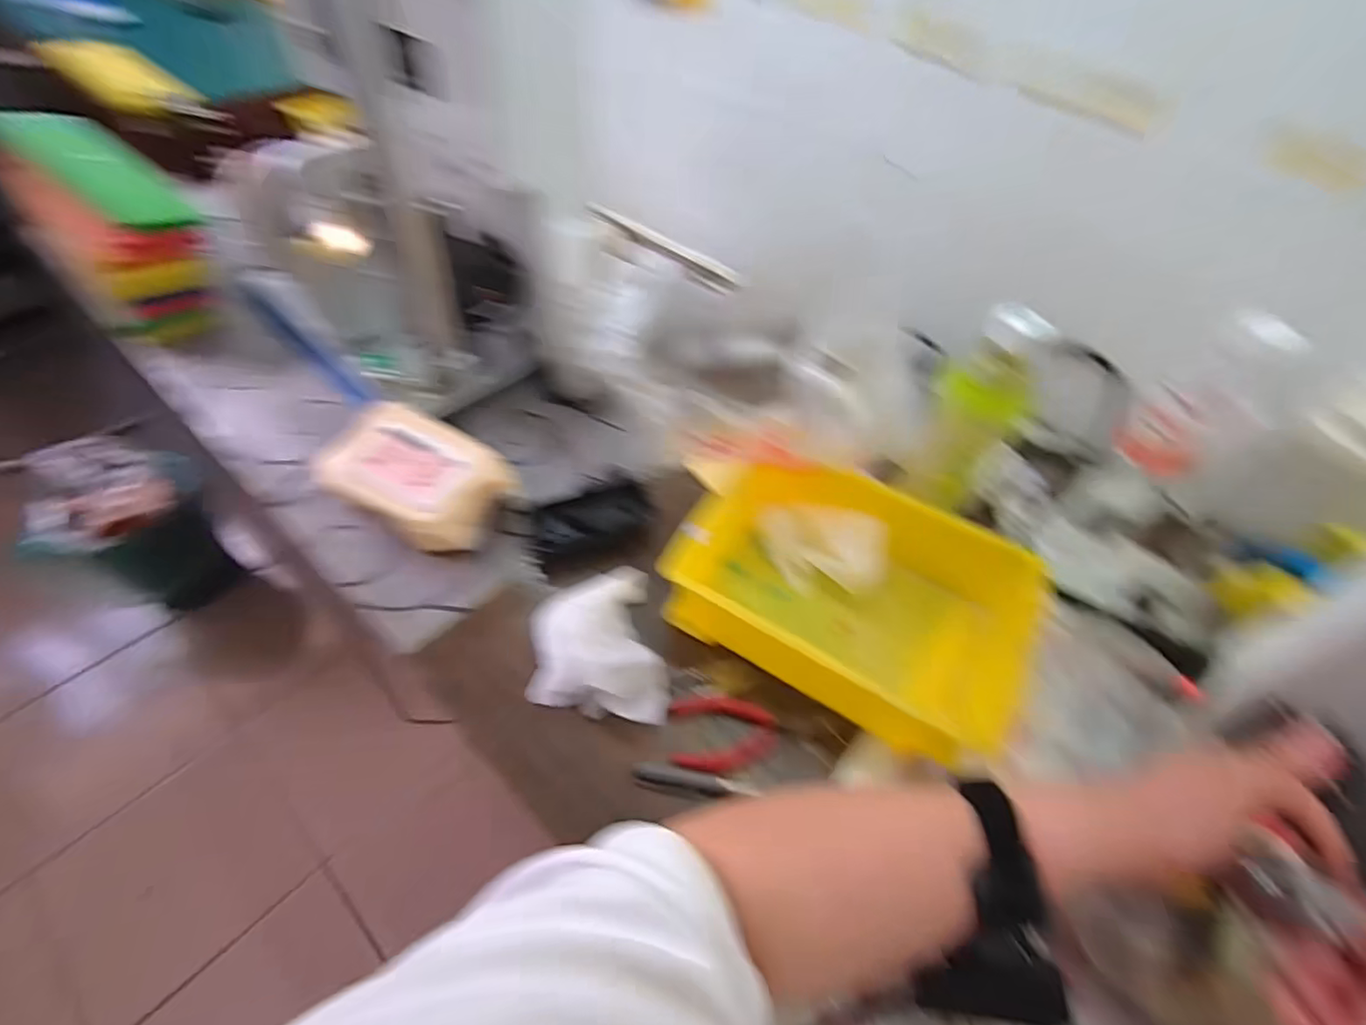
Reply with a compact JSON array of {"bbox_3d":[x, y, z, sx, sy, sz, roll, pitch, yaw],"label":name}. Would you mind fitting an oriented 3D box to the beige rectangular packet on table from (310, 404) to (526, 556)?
[{"bbox_3d":[-0.230,-0.027,0.521,0.153,0.055,0.099,24,54,14],"label":"beige rectangular packet on table"}]

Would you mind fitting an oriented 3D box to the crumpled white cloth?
[{"bbox_3d":[-0.063,0.098,0.450,0.095,0.044,0.122,0,52,-5],"label":"crumpled white cloth"}]

